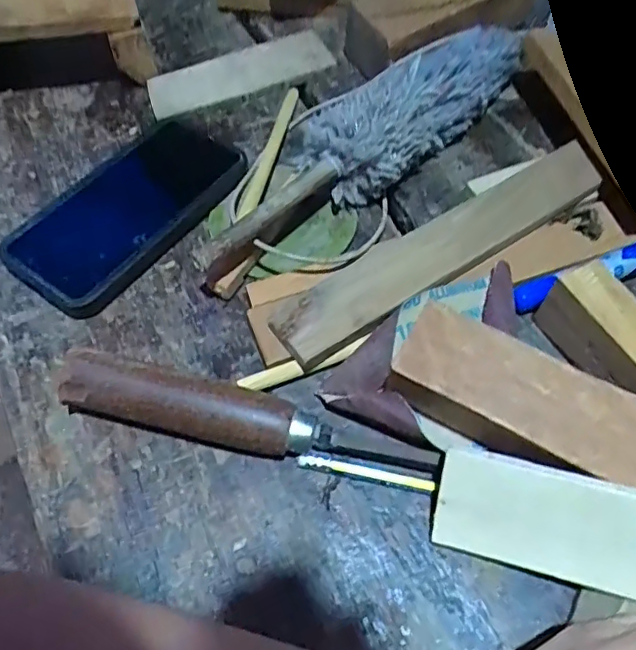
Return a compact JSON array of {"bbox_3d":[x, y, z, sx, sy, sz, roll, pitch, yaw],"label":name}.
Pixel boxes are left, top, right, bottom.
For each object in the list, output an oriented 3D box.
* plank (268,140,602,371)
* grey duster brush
[{"bbox_3d":[0.082,-0.051,0.360,0.249,0.013,0.043,-30,63,-18],"label":"plank"},{"bbox_3d":[0.042,-0.130,0.396,0.304,0.063,0.062,-36,66,-23],"label":"grey duster brush"}]

